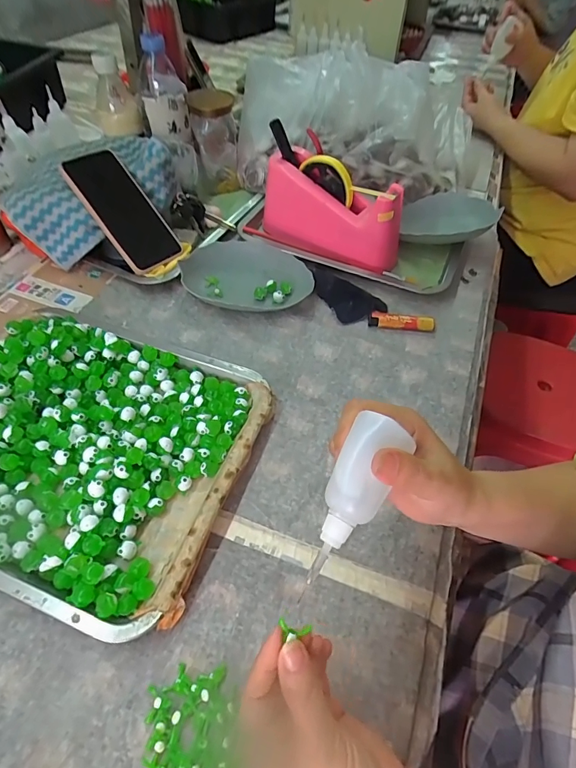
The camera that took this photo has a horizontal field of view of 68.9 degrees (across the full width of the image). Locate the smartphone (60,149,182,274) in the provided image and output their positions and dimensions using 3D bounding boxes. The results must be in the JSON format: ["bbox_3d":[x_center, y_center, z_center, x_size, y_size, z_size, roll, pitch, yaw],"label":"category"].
[{"bbox_3d":[-0.209,-0.221,0.537,0.080,0.014,0.154,-41,104,-30],"label":"smartphone"}]

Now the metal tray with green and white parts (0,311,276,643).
[{"bbox_3d":[-0.190,0.045,0.387,0.300,0.037,0.257,18,53,10],"label":"metal tray with green and white parts"}]

